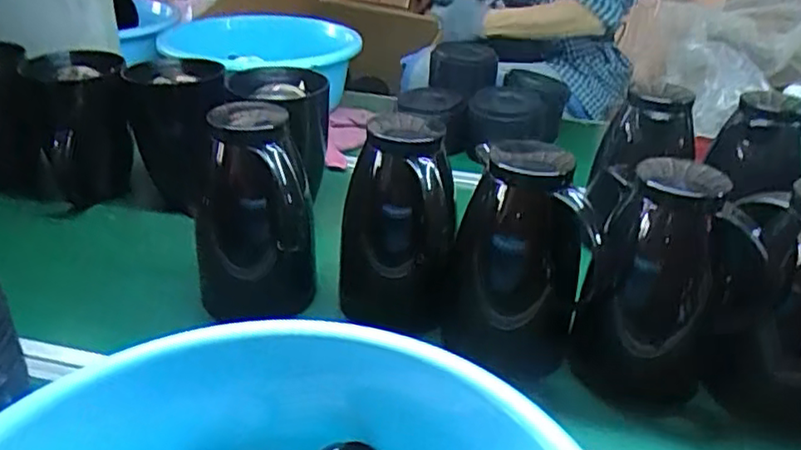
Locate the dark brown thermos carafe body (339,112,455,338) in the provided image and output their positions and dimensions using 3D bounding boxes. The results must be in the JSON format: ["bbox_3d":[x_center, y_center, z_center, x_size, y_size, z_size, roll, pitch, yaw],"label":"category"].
[{"bbox_3d":[-0.004,0.004,0.648,0.107,0.218,0.100,1,28,-4],"label":"dark brown thermos carafe body"}]

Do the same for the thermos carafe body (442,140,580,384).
[{"bbox_3d":[0.112,0.033,0.643,0.124,0.236,0.121,8,28,9],"label":"thermos carafe body"}]

